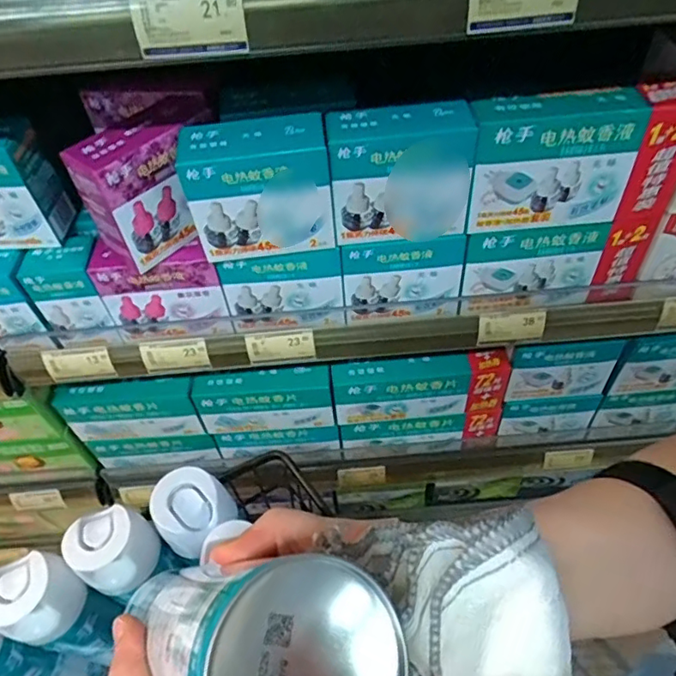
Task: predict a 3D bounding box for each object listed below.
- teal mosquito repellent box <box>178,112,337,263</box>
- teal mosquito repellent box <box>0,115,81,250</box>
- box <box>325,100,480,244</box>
[{"bbox_3d":[-0.061,-0.117,0.447,0.110,0.104,0.041,-6,49,0],"label":"teal mosquito repellent box"},{"bbox_3d":[-0.282,-0.132,0.478,0.065,0.103,0.045,-2,49,3],"label":"teal mosquito repellent box"},{"bbox_3d":[0.050,-0.131,0.454,0.111,0.102,0.043,-5,49,0],"label":"box"}]

